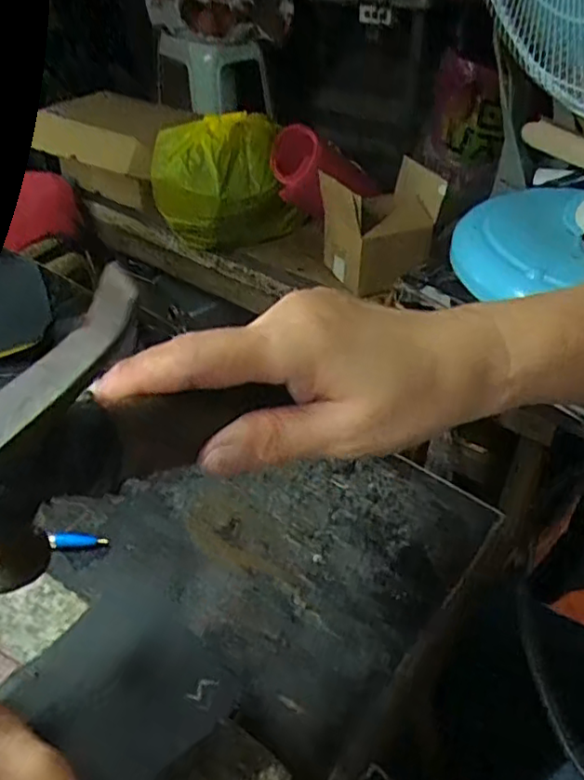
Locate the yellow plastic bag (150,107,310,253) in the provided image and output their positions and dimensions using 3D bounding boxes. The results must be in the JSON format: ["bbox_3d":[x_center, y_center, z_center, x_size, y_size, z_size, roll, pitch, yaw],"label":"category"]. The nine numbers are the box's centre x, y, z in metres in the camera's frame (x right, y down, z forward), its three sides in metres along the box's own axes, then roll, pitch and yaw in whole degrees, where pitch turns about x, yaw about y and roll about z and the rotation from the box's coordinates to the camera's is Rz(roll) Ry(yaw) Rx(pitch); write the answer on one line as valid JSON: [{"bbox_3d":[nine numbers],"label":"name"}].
[{"bbox_3d":[-0.119,-0.367,1.126,0.246,0.208,0.158,-15,43,-17],"label":"yellow plastic bag"}]

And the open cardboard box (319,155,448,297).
[{"bbox_3d":[0.149,-0.269,1.033,0.179,0.163,0.137,-12,42,-14],"label":"open cardboard box"}]

